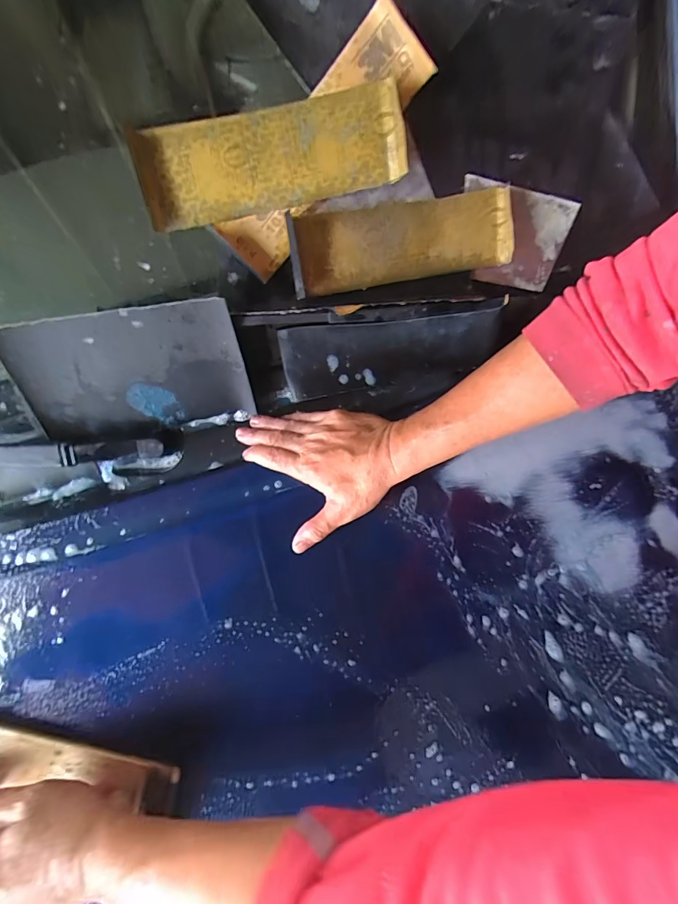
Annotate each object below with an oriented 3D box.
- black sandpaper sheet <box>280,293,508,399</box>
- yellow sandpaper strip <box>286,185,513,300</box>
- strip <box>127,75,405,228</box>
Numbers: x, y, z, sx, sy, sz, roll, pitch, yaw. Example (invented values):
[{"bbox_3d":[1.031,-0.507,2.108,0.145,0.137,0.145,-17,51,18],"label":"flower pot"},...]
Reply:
[{"bbox_3d":[0.052,-0.110,0.442,0.226,0.075,0.026,-6,40,2],"label":"black sandpaper sheet"},{"bbox_3d":[0.070,-0.224,0.416,0.243,0.021,0.076,-13,108,-9],"label":"yellow sandpaper strip"},{"bbox_3d":[-0.067,-0.282,0.377,0.250,0.017,0.083,-10,109,1],"label":"strip"}]

